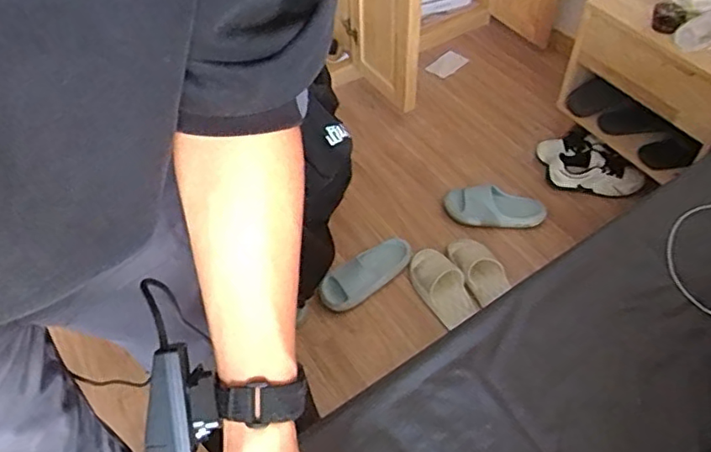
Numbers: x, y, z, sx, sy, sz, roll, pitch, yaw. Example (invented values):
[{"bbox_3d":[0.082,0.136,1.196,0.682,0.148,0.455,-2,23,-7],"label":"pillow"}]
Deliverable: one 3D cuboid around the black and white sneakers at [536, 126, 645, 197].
[{"bbox_3d":[0.639,-0.161,1.679,0.141,0.140,0.308,-34,56,-24],"label":"black and white sneakers"}]

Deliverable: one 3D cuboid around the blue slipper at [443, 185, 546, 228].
[{"bbox_3d":[0.377,-0.049,1.619,0.267,0.059,0.106,8,51,9],"label":"blue slipper"}]

